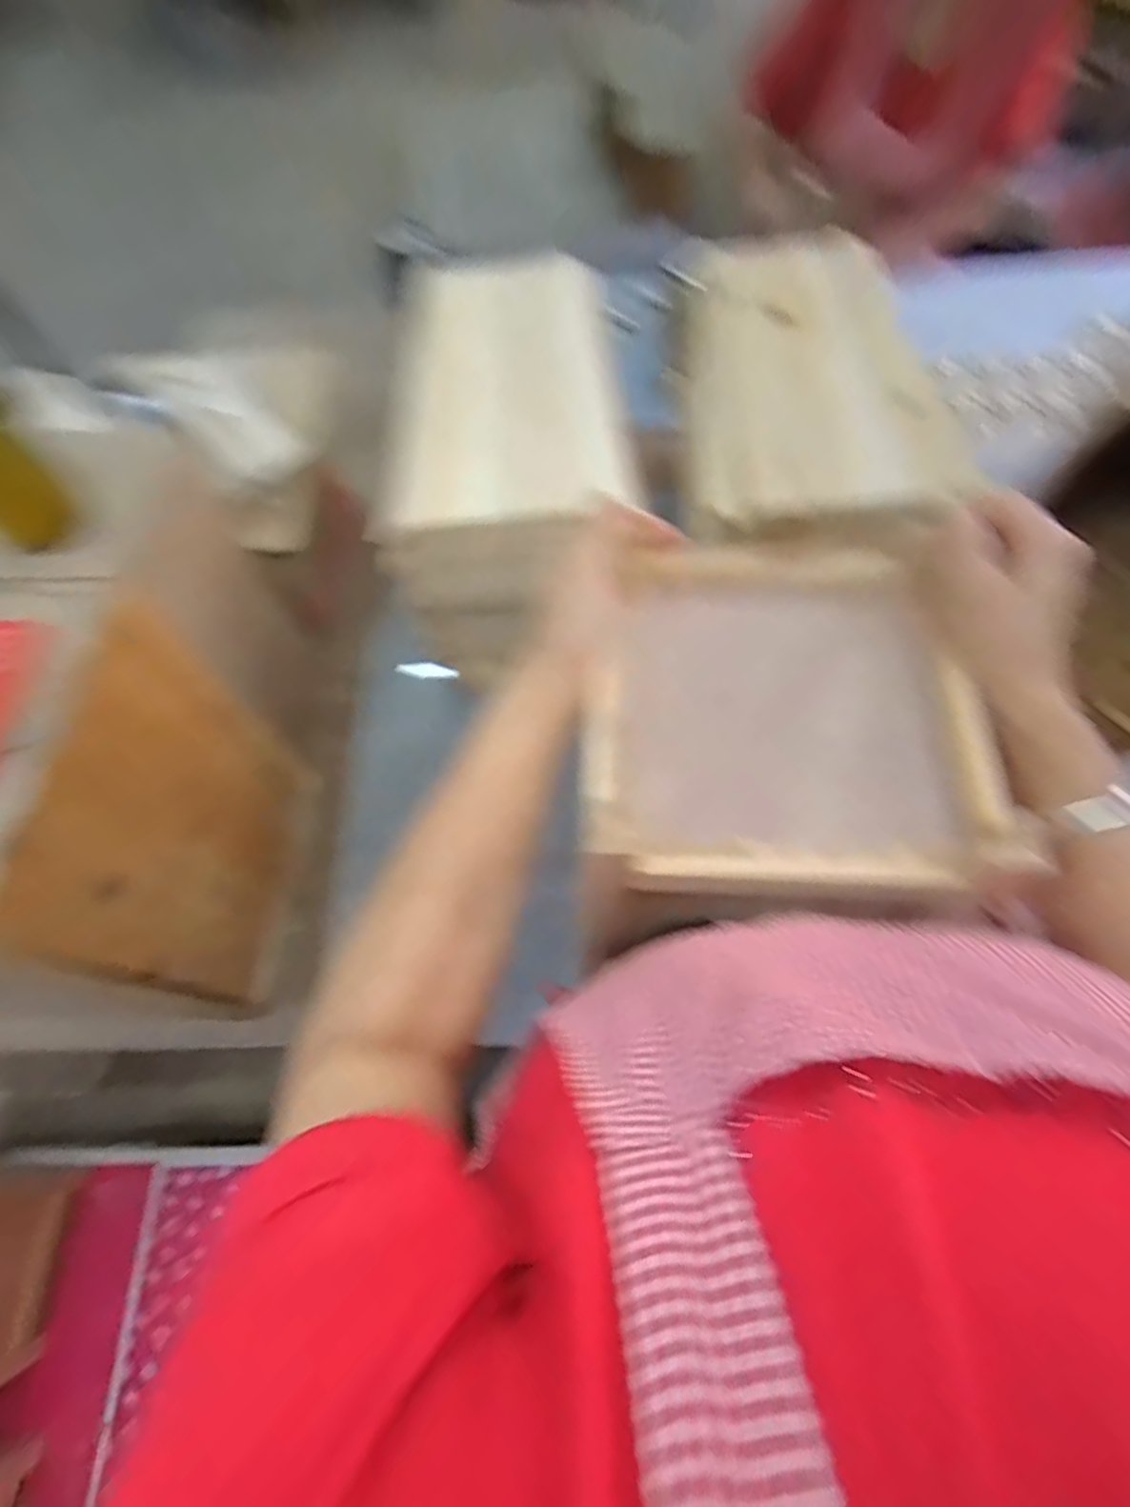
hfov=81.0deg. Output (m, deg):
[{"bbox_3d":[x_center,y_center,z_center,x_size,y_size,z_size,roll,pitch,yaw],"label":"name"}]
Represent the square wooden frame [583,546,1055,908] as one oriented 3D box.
[{"bbox_3d":[0.117,-0.027,0.370,0.205,0.030,0.220,-2,64,3],"label":"square wooden frame"}]

